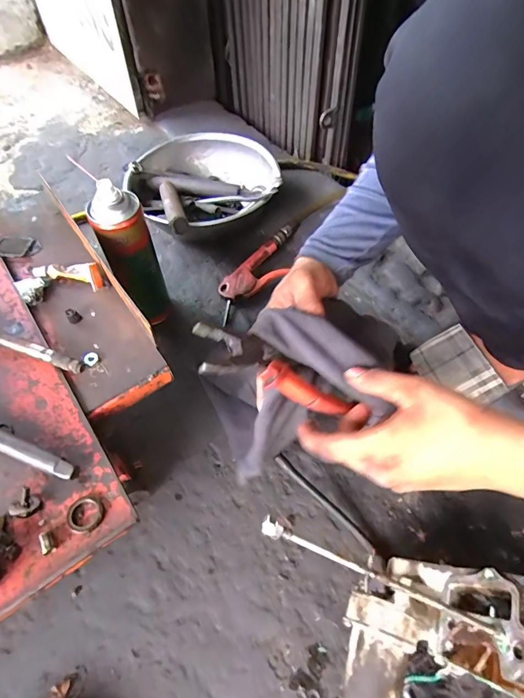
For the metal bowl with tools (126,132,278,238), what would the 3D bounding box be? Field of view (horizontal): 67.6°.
[{"bbox_3d":[-0.104,-0.286,0.708,0.244,0.116,0.260,-30,61,-18],"label":"metal bowl with tools"}]

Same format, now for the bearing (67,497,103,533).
[{"bbox_3d":[-0.139,0.130,0.308,0.028,0.006,0.028,0,57,0],"label":"bearing"}]

